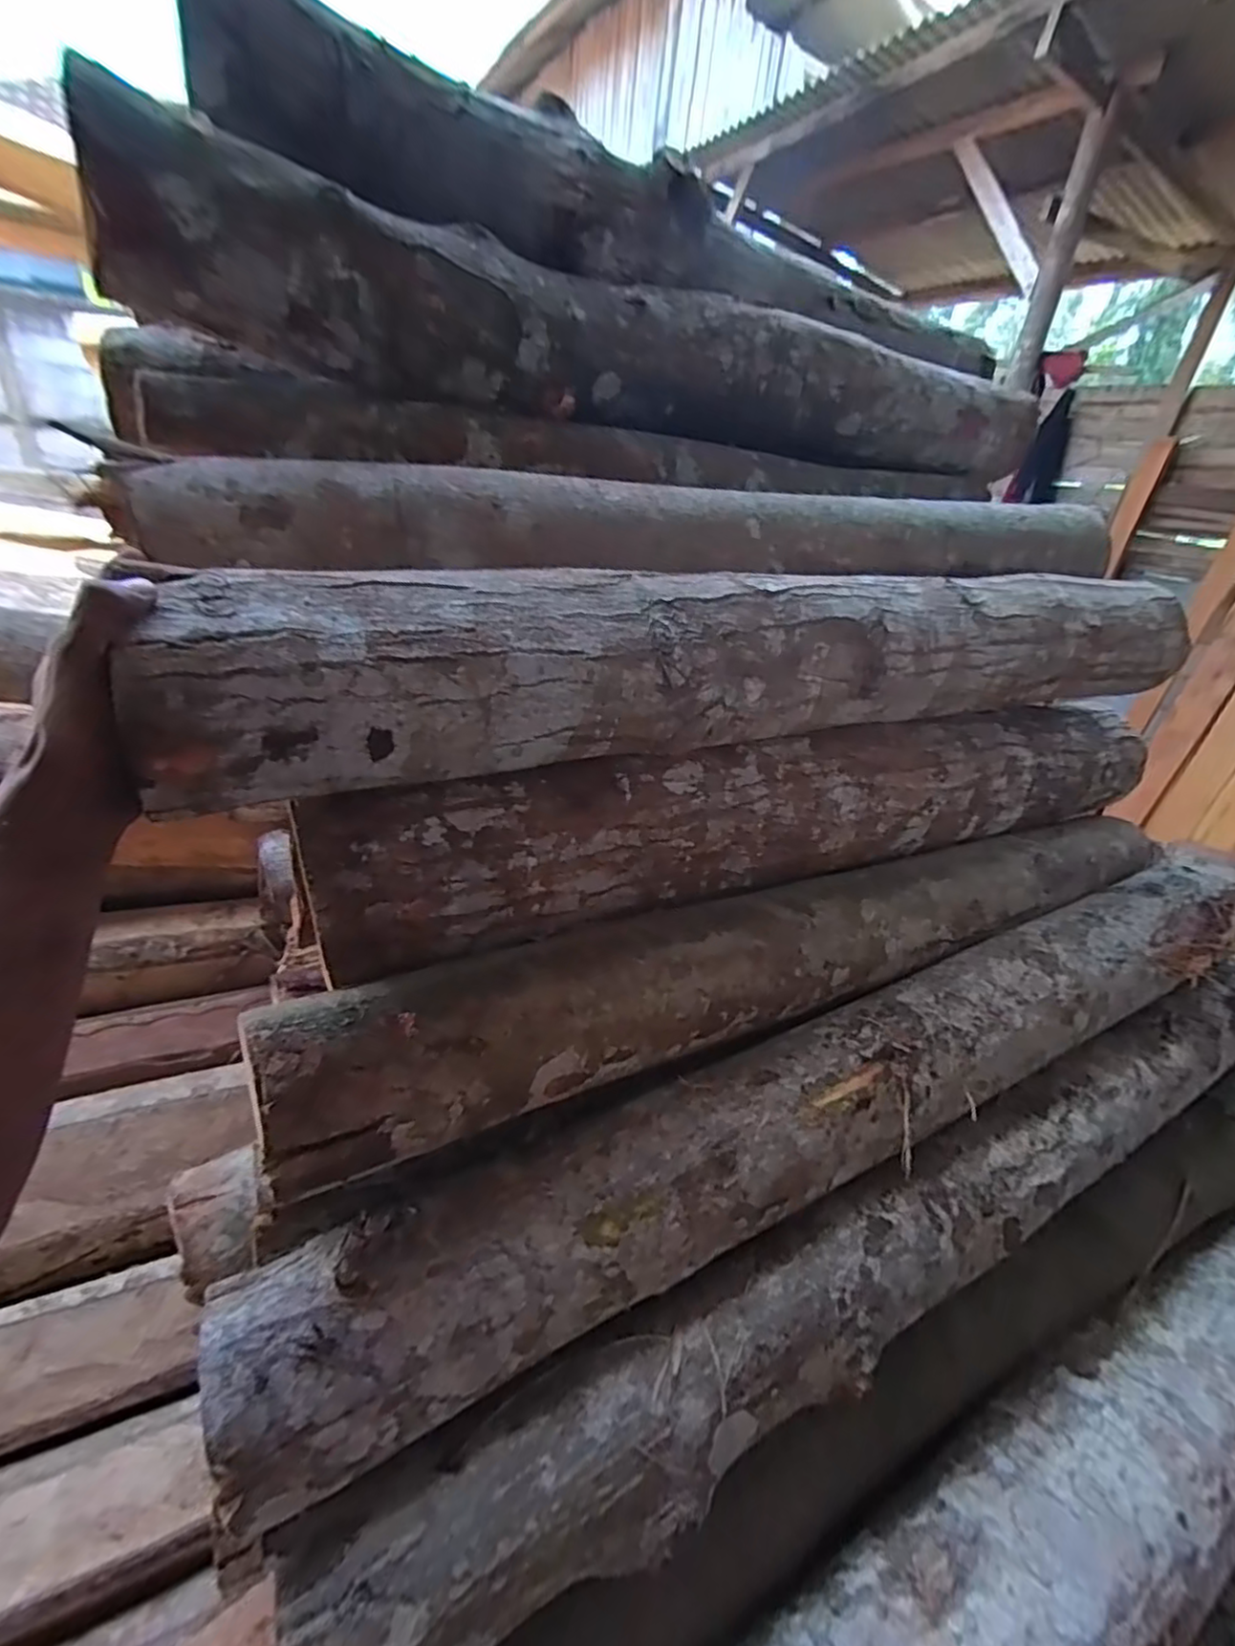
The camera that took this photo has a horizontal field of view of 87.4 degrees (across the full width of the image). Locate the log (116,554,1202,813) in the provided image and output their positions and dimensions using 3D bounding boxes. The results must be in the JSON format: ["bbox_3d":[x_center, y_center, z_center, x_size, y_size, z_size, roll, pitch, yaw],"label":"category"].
[{"bbox_3d":[0.194,-0.166,0.603,1.044,0.131,0.105,-11,33,-27],"label":"log"}]

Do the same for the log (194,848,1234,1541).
[{"bbox_3d":[0.264,0.215,0.581,1.093,0.123,0.124,-8,32,-26],"label":"log"}]

